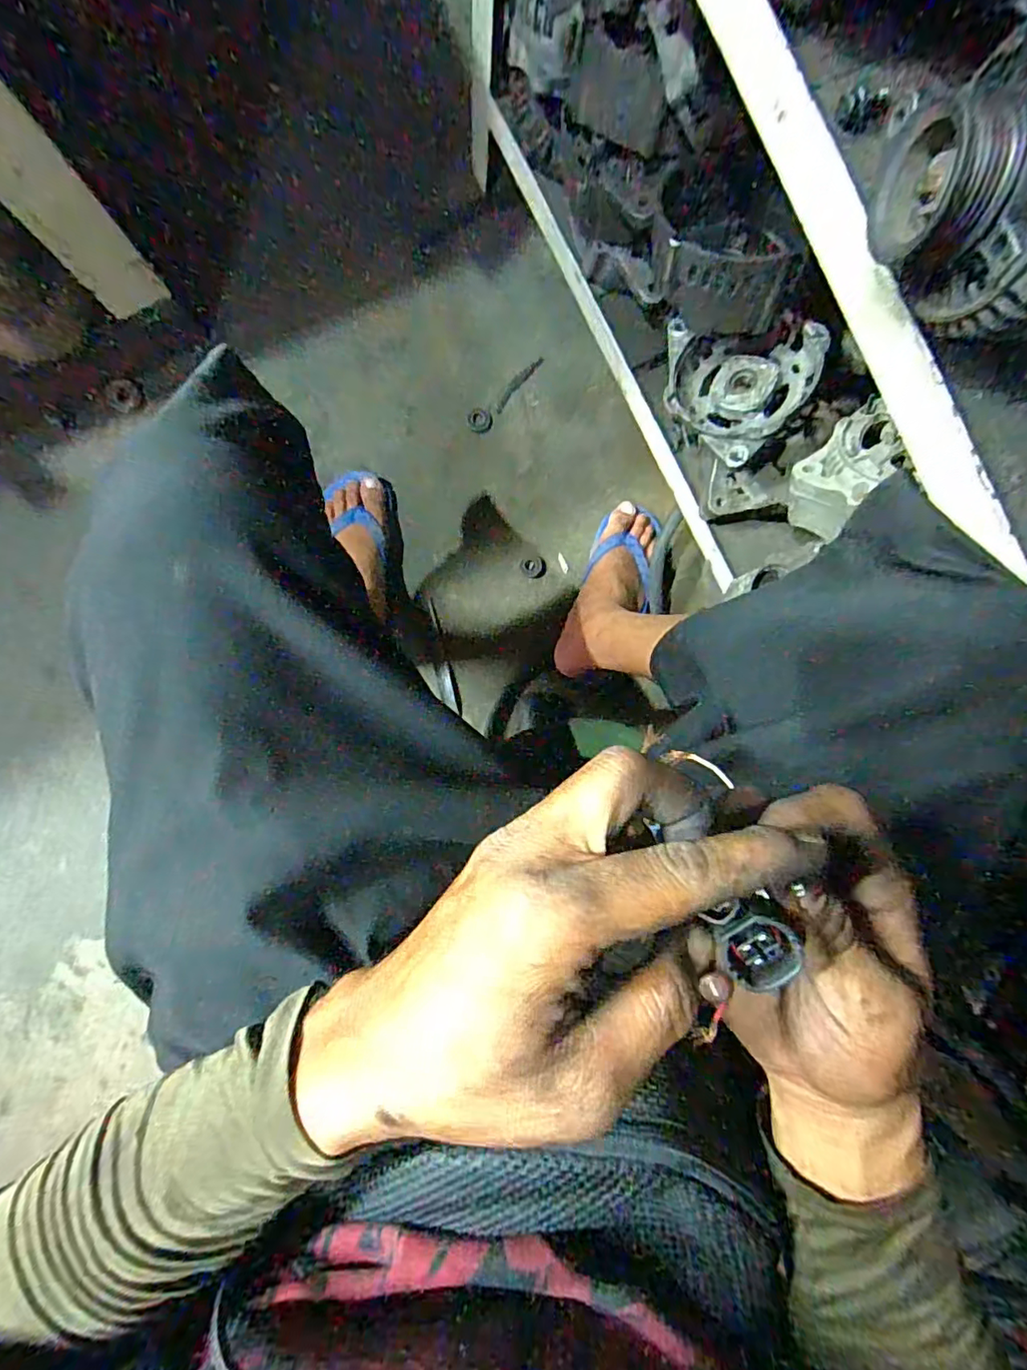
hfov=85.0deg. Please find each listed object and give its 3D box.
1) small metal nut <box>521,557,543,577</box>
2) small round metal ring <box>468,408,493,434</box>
[{"bbox_3d":[0.025,-0.161,0.763,0.029,0.004,0.027,0,92,-4],"label":"small metal nut"},{"bbox_3d":[-0.045,-0.355,0.755,0.033,0.004,0.032,0,92,-4],"label":"small round metal ring"}]

